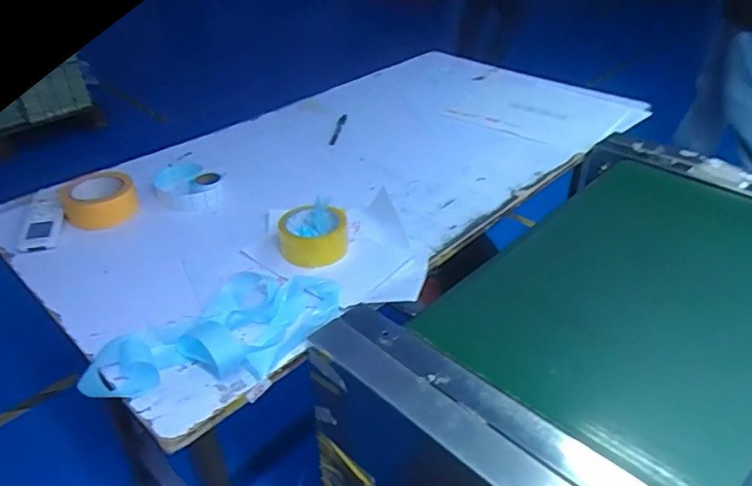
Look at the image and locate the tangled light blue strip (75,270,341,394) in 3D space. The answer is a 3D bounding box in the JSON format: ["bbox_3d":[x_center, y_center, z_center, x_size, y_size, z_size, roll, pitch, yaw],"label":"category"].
[{"bbox_3d":[-0.177,0.105,0.649,0.147,0.039,0.292,27,44,34],"label":"tangled light blue strip"}]

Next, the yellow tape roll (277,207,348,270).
[{"bbox_3d":[-0.092,-0.011,0.819,0.097,0.062,0.097,-1,35,1],"label":"yellow tape roll"}]

